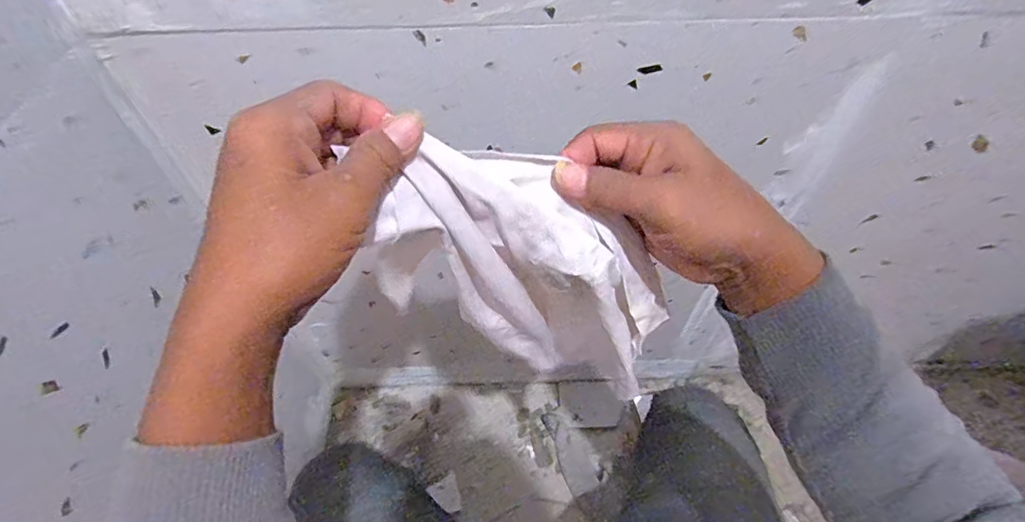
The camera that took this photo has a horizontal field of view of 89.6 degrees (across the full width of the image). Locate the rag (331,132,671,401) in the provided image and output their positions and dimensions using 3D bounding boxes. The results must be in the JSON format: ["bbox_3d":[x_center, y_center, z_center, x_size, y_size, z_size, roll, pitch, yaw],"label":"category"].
[{"bbox_3d":[0.017,0.013,0.325,0.166,0.180,0.059,7,54,5],"label":"rag"}]

